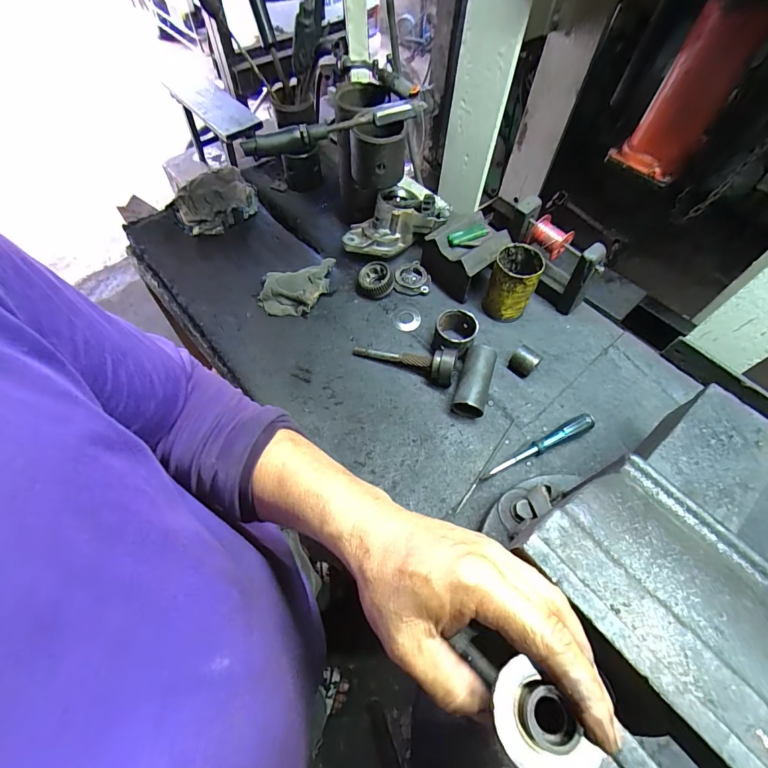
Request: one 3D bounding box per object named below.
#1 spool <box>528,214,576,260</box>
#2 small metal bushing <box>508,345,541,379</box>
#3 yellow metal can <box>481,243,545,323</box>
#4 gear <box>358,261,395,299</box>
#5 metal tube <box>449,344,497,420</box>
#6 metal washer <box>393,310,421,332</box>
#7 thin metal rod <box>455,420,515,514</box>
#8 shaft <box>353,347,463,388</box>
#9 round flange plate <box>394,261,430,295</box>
[{"bbox_3d":[0.278,-0.247,0.651,0.047,0.046,0.055,-33,66,-18],"label":"spool"},{"bbox_3d":[0.232,-0.036,0.645,0.043,0.043,0.039,39,67,19],"label":"small metal bushing"},{"bbox_3d":[0.221,-0.172,0.677,0.078,0.110,0.080,21,62,11],"label":"yellow metal can"},{"bbox_3d":[-0.012,-0.194,0.725,0.060,0.029,0.062,-1,60,2],"label":"gear"},{"bbox_3d":[0.142,-0.008,0.608,0.053,0.049,0.115,17,75,12],"label":"metal tube"},{"bbox_3d":[0.041,-0.115,0.706,0.050,0.005,0.042,-3,71,-6],"label":"metal washer"},{"bbox_3d":[0.152,0.117,0.572,0.005,0.004,0.173,32,67,19],"label":"thin metal rod"},{"bbox_3d":[0.033,-0.037,0.635,0.173,0.052,0.049,8,60,4],"label":"shaft"},{"bbox_3d":[0.054,-0.201,0.740,0.063,0.017,0.069,4,61,5],"label":"round flange plate"}]

